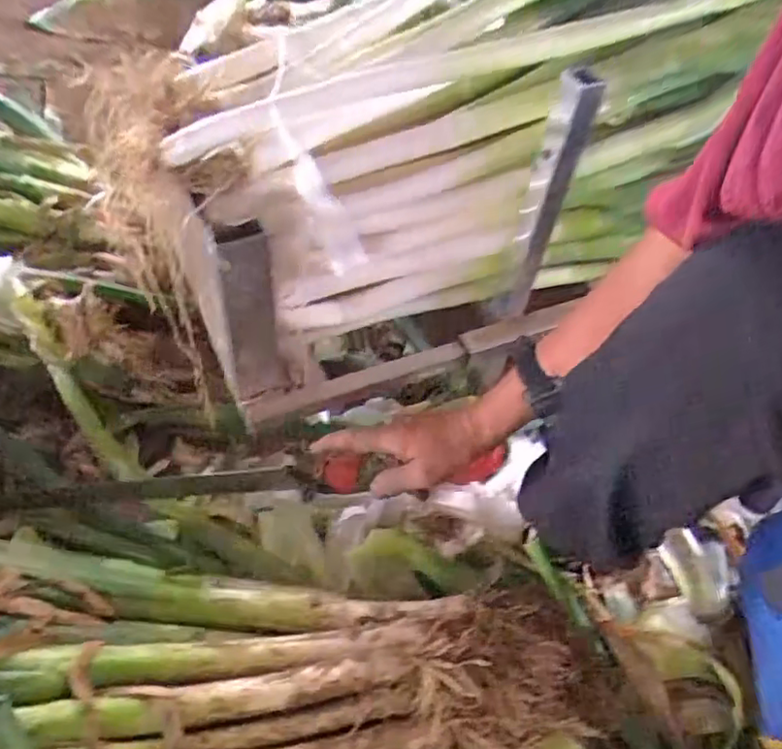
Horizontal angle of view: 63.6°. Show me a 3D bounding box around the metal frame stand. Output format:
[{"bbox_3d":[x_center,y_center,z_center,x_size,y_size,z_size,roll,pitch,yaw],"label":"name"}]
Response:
[{"bbox_3d":[0.015,-0.089,0.522,0.338,0.234,0.088,-14,54,-16],"label":"metal frame stand"}]

